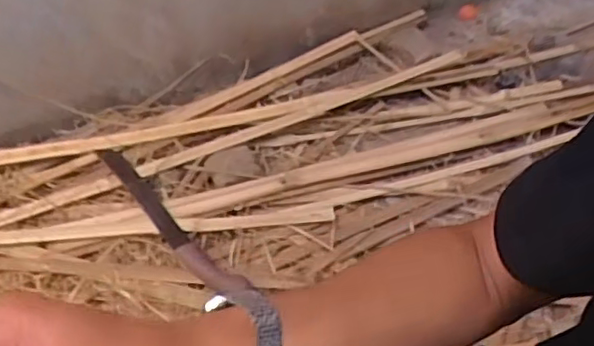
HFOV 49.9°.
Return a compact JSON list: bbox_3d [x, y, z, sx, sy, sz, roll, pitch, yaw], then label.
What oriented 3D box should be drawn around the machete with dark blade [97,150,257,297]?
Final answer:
[{"bbox_3d":[-0.219,0.064,1.027,0.050,0.034,0.385,-35,56,-23],"label":"machete with dark blade"}]

